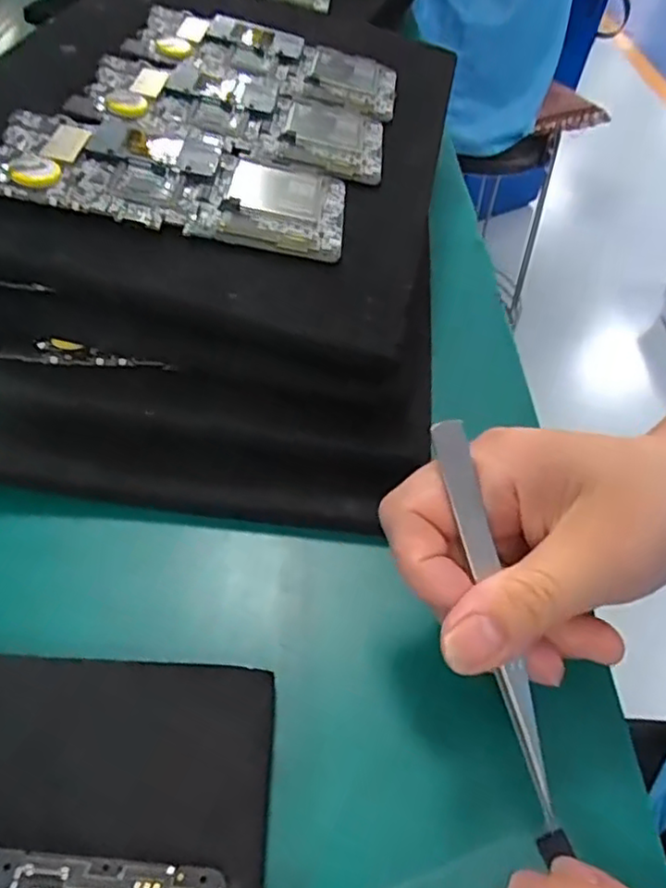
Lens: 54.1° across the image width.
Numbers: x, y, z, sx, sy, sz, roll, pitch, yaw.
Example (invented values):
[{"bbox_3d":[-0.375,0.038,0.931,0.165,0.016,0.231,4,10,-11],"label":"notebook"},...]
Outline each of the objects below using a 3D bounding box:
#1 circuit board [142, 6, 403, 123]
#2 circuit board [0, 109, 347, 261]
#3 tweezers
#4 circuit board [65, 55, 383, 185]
[{"bbox_3d":[-0.036,-0.227,0.388,0.150,0.007,0.069,10,55,-7],"label":"circuit board"},{"bbox_3d":[-0.069,-0.118,0.288,0.150,0.006,0.077,12,50,-7],"label":"circuit board"},{"bbox_3d":[0.050,0.052,0.199,0.011,0.005,0.122,-13,87,-15],"label":"tweezers"},{"bbox_3d":[-0.048,-0.173,0.337,0.149,0.004,0.079,10,52,-7],"label":"circuit board"}]

